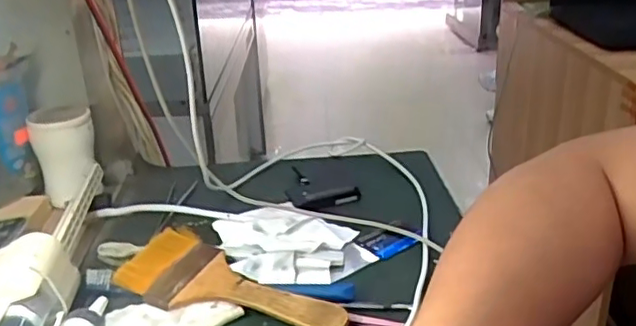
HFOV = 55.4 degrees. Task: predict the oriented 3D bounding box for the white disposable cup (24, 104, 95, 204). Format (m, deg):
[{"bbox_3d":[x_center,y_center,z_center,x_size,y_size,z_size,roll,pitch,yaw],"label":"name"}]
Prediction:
[{"bbox_3d":[-0.226,-0.008,0.548,0.053,0.076,0.050,-13,27,-22],"label":"white disposable cup"}]

